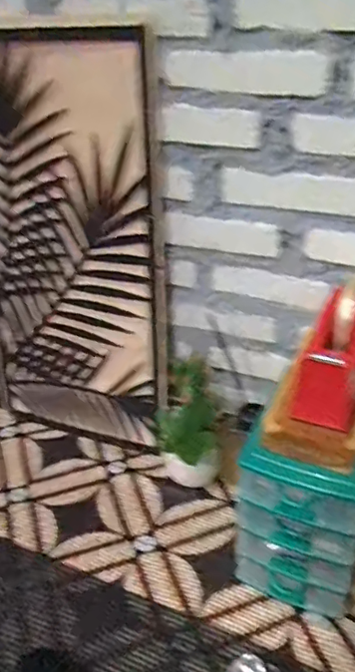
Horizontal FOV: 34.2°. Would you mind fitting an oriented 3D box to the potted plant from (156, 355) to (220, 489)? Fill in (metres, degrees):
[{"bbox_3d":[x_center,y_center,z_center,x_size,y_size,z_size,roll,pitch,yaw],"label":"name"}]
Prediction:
[{"bbox_3d":[0.012,0.123,0.809,0.079,0.189,0.083,-5,33,-3],"label":"potted plant"}]

